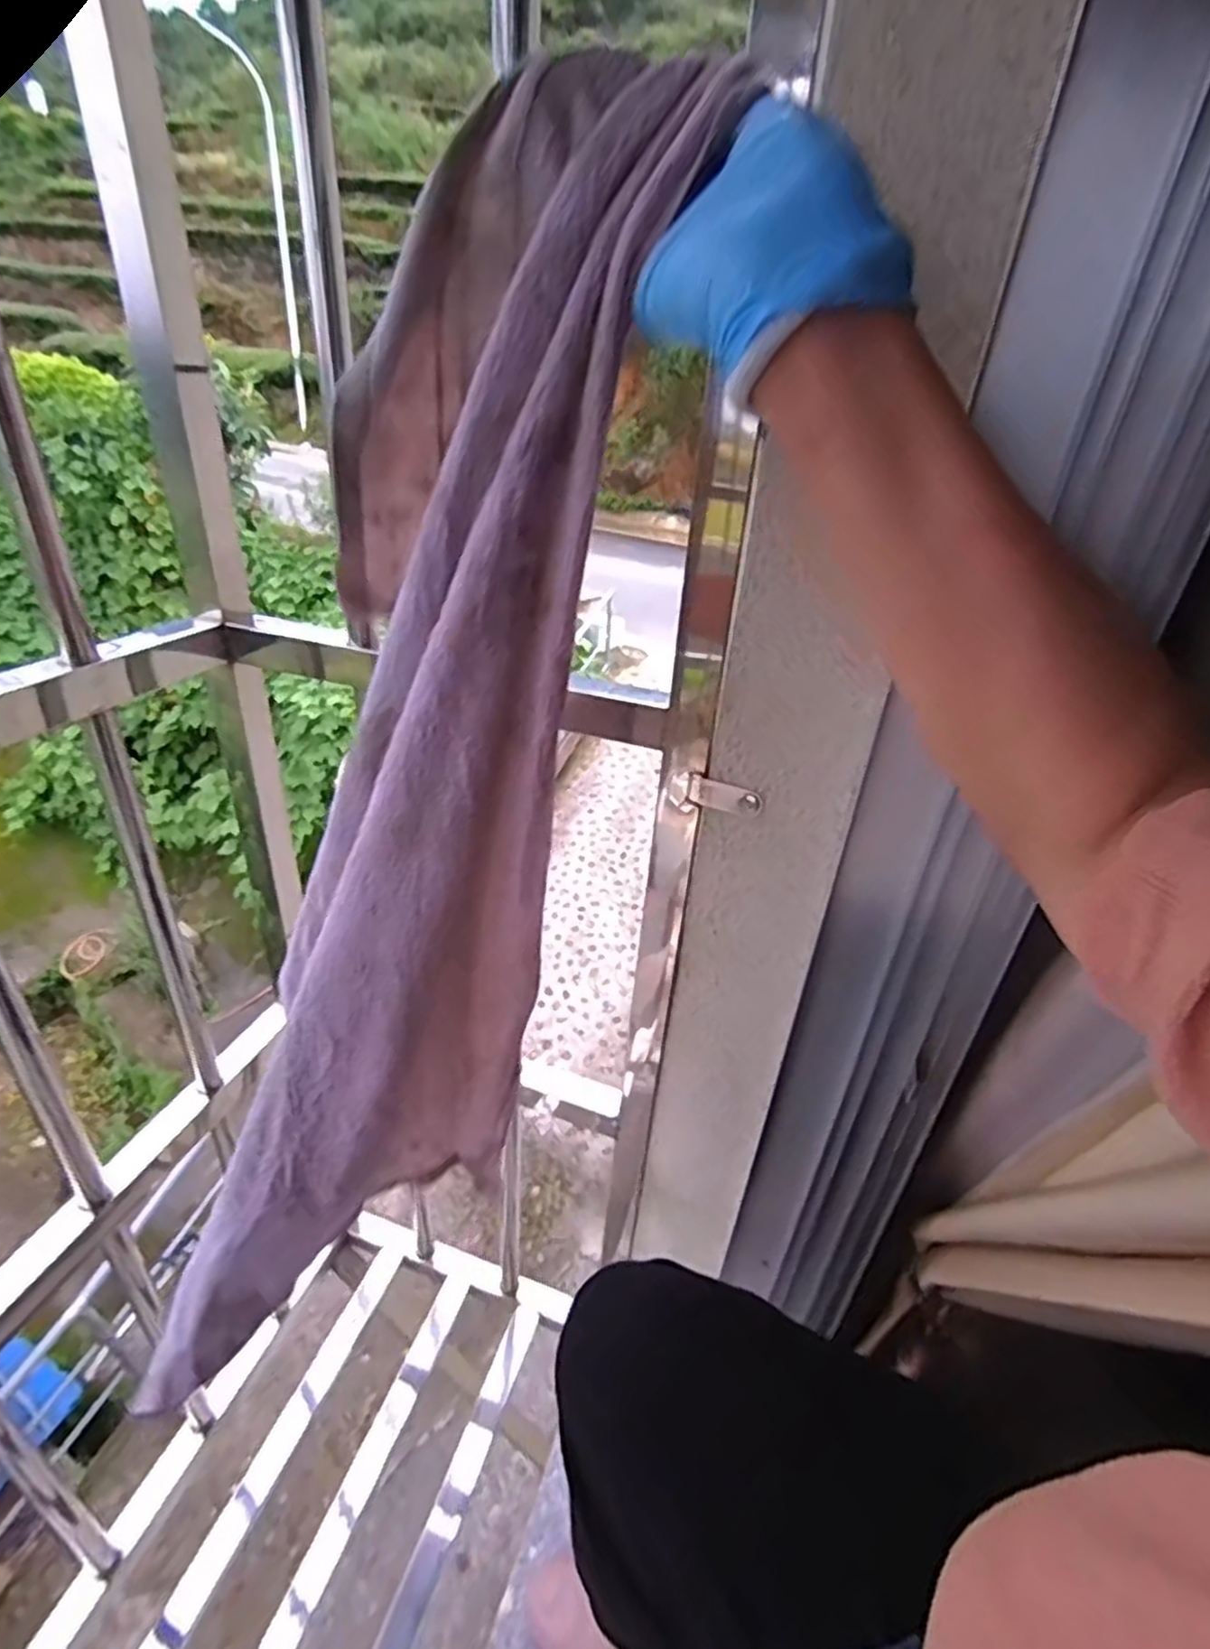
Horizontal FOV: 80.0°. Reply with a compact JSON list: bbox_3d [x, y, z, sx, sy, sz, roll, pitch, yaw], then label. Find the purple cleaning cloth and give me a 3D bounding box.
[{"bbox_3d":[-0.095,-0.009,0.353,0.139,0.586,0.133,22,16,26],"label":"purple cleaning cloth"}]

